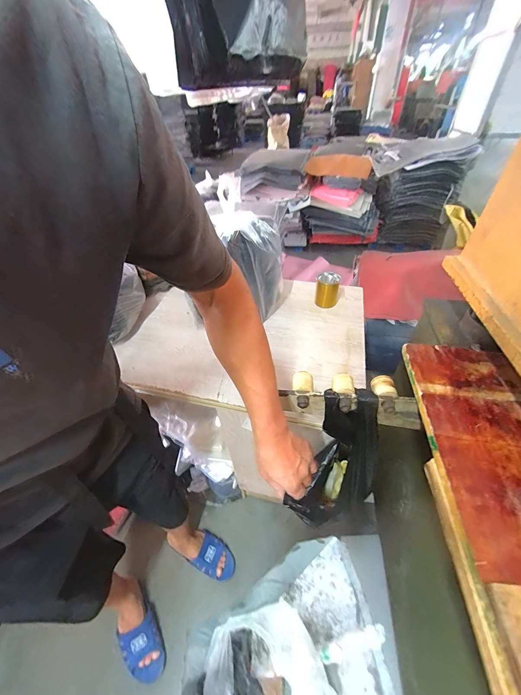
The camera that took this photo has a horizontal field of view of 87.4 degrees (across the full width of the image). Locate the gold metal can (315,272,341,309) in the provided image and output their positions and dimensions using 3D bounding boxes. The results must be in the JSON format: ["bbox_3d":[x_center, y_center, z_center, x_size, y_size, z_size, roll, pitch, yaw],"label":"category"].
[{"bbox_3d":[0.213,-0.184,0.868,0.075,0.095,0.064,7,44,11],"label":"gold metal can"}]

